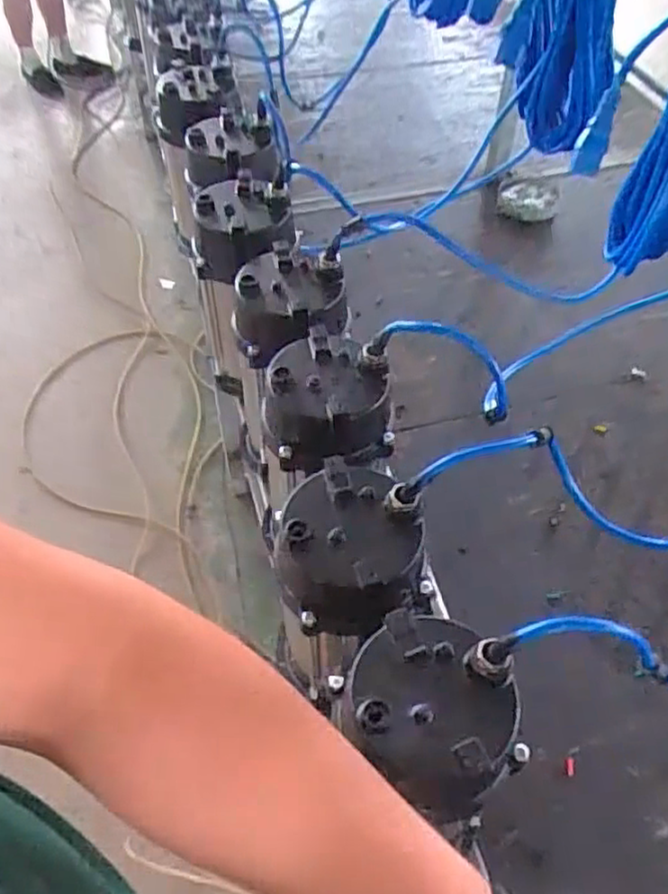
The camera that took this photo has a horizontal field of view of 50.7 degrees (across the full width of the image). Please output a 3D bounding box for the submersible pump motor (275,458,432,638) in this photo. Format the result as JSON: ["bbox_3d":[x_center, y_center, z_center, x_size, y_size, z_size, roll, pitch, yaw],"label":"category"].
[{"bbox_3d":[0.013,0.084,0.551,0.114,0.080,0.121,0,52,-1],"label":"submersible pump motor"}]

